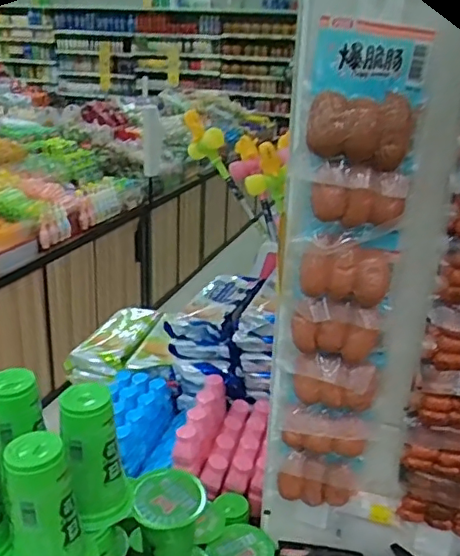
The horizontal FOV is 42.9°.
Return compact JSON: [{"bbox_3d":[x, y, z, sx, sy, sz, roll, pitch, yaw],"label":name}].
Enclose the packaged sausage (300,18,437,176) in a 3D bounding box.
[{"bbox_3d":[0.119,-0.155,0.523,0.105,0.130,0.037,5,22,7],"label":"packaged sausage"}]

